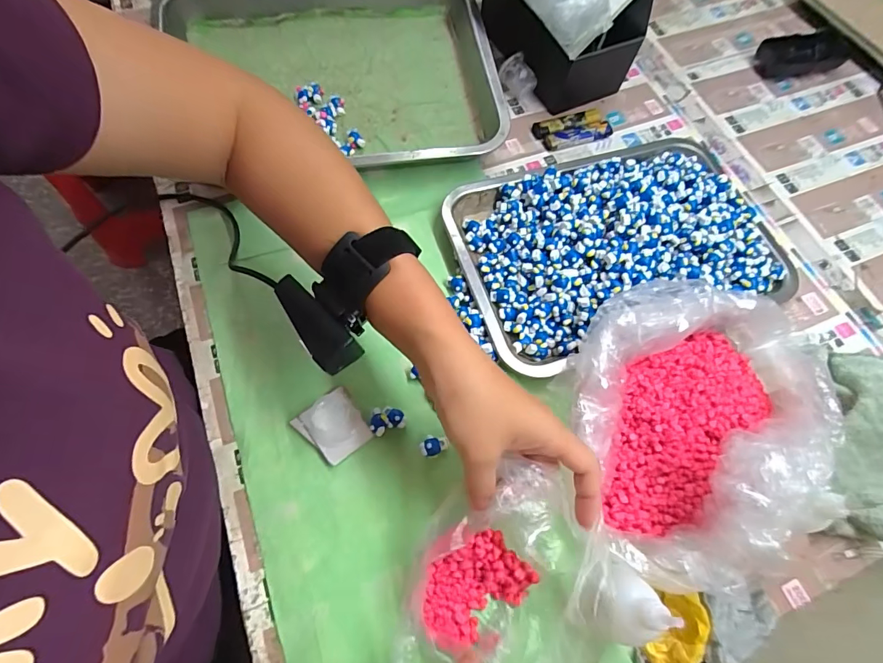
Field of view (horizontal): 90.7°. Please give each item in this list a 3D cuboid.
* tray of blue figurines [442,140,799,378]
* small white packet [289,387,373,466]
[{"bbox_3d":[0.172,-0.092,0.422,0.309,0.055,0.206,-16,68,-9],"label":"tray of blue figurines"},{"bbox_3d":[-0.086,0.075,0.344,0.046,0.013,0.048,-36,72,-16],"label":"small white packet"}]

